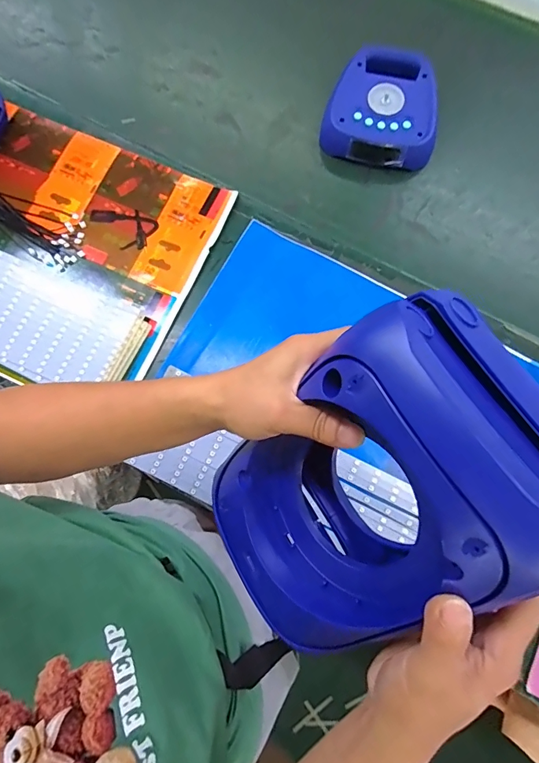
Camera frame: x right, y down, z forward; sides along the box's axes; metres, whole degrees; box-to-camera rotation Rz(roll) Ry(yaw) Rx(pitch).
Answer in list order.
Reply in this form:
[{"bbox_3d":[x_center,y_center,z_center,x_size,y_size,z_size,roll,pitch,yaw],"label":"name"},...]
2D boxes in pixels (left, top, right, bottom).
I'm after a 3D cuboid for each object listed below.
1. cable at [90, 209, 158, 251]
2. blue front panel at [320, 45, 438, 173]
[{"bbox_3d":[-0.214,-0.227,0.600,0.094,0.007,0.059,32,80,7],"label":"cable"},{"bbox_3d":[0.170,-0.402,0.612,0.157,0.051,0.165,16,78,4],"label":"blue front panel"}]

